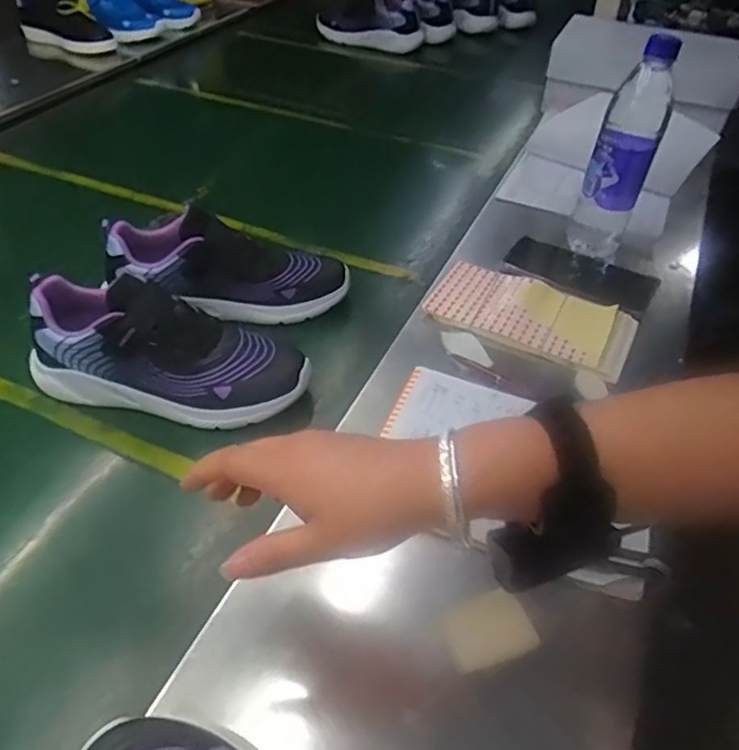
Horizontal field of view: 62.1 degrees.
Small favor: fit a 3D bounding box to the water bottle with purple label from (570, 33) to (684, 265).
[{"bbox_3d":[0.268,-0.231,0.661,0.068,0.232,0.055,13,40,16],"label":"water bottle with purple label"}]

